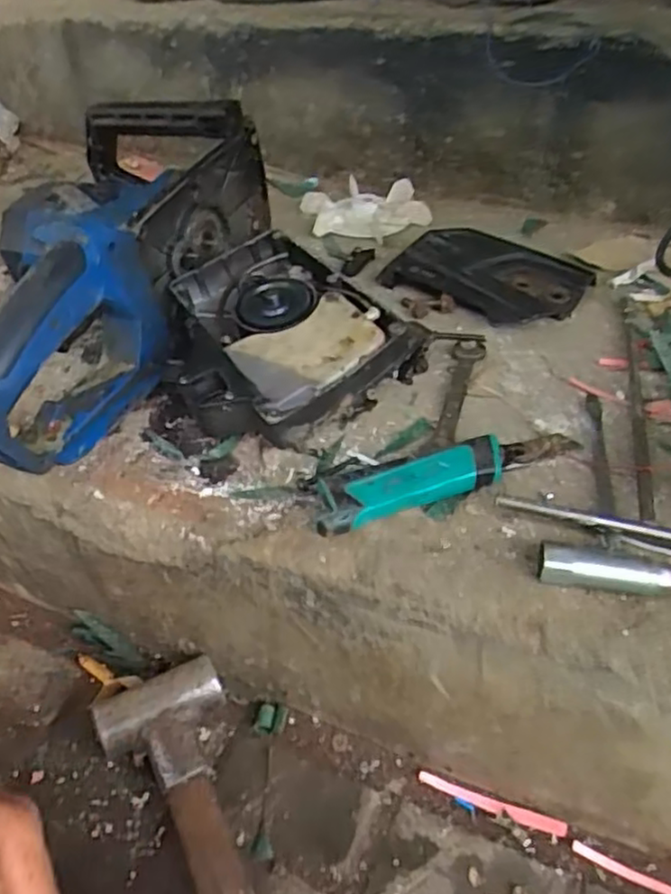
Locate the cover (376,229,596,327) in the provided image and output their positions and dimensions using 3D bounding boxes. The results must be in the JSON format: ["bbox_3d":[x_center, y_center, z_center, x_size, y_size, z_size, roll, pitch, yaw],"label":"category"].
[{"bbox_3d":[0.129,-0.149,0.613,0.155,0.029,0.085,22,47,26],"label":"cover"}]

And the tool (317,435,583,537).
[{"bbox_3d":[0.072,0.017,0.452,0.177,0.023,0.028,-17,43,-15],"label":"tool"}]

